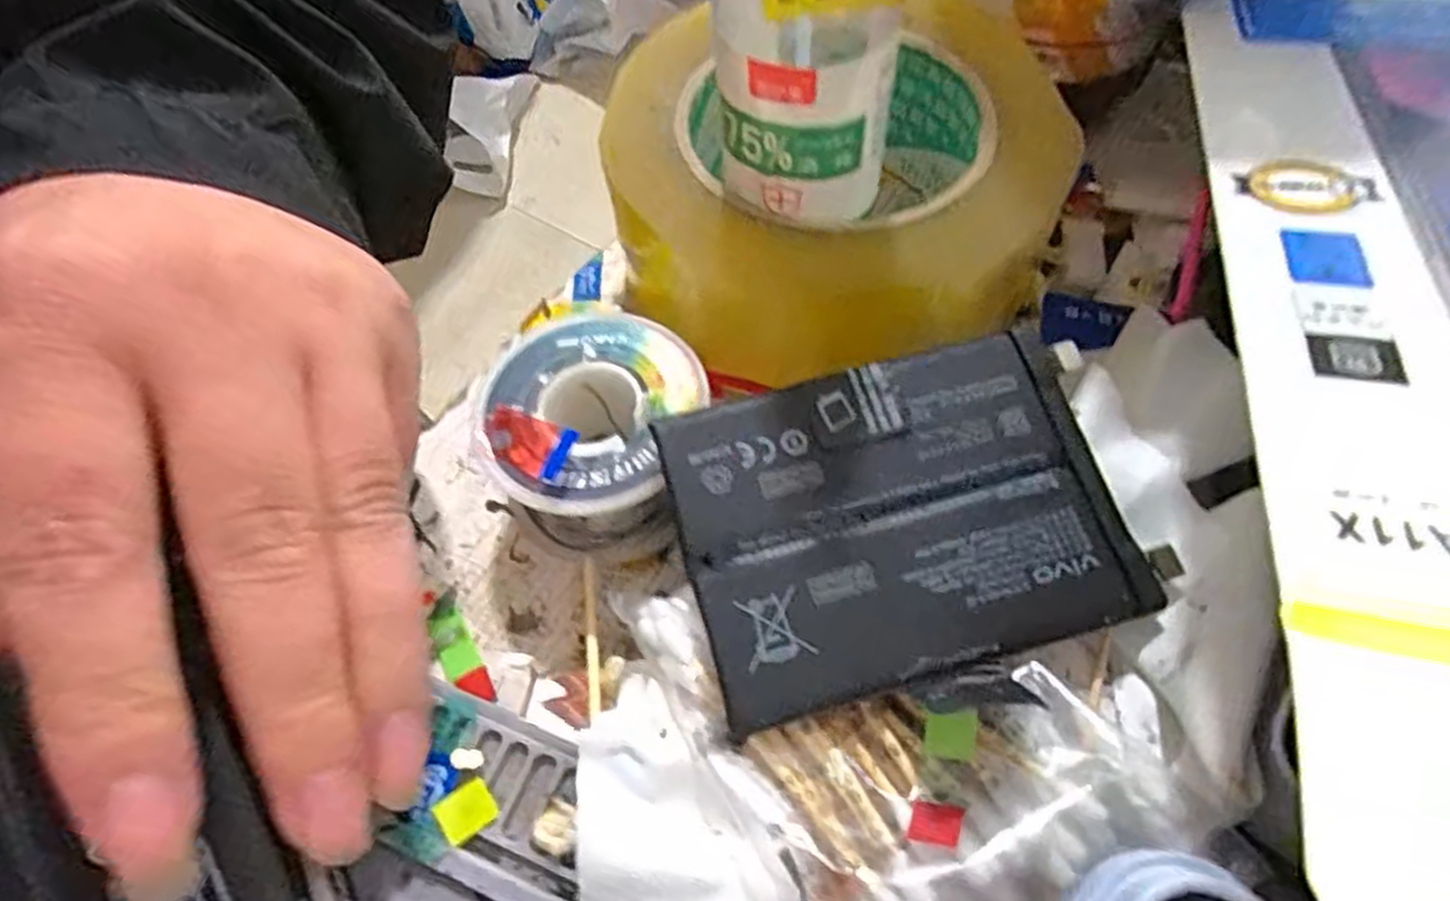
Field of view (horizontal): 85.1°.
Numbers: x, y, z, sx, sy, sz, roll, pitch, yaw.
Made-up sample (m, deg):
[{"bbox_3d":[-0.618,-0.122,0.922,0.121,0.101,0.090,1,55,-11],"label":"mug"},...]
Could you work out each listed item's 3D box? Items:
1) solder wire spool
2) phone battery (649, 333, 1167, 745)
[{"bbox_3d":[-0.030,-0.003,0.193,0.049,0.033,0.052,-1,59,2],"label":"solder wire spool"},{"bbox_3d":[0.034,0.013,0.157,0.084,0.004,0.063,-15,70,-6],"label":"phone battery"}]

